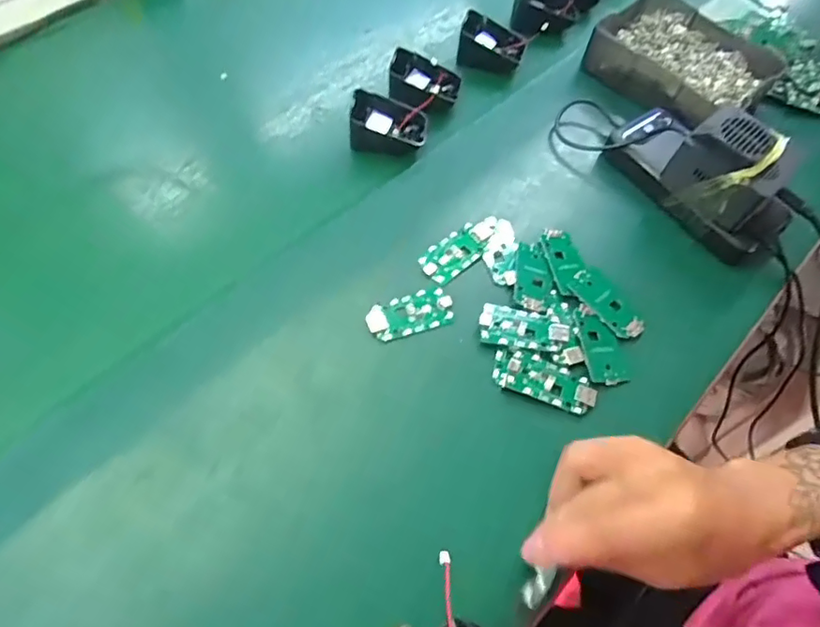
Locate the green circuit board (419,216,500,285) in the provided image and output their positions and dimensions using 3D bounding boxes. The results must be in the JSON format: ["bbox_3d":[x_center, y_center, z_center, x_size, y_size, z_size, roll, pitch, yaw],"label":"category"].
[{"bbox_3d":[0.042,-0.052,0.449,0.077,0.014,0.031,-39,68,-23],"label":"green circuit board"}]

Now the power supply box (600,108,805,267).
[{"bbox_3d":[0.245,-0.128,0.464,0.073,0.081,0.154,-32,65,-20],"label":"power supply box"}]

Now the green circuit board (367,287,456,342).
[{"bbox_3d":[0.000,0.000,0.412,0.063,0.007,0.031,-15,66,-14],"label":"green circuit board"}]

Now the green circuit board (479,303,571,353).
[{"bbox_3d":[0.084,0.011,0.409,0.064,0.009,0.031,10,59,3],"label":"green circuit board"}]

